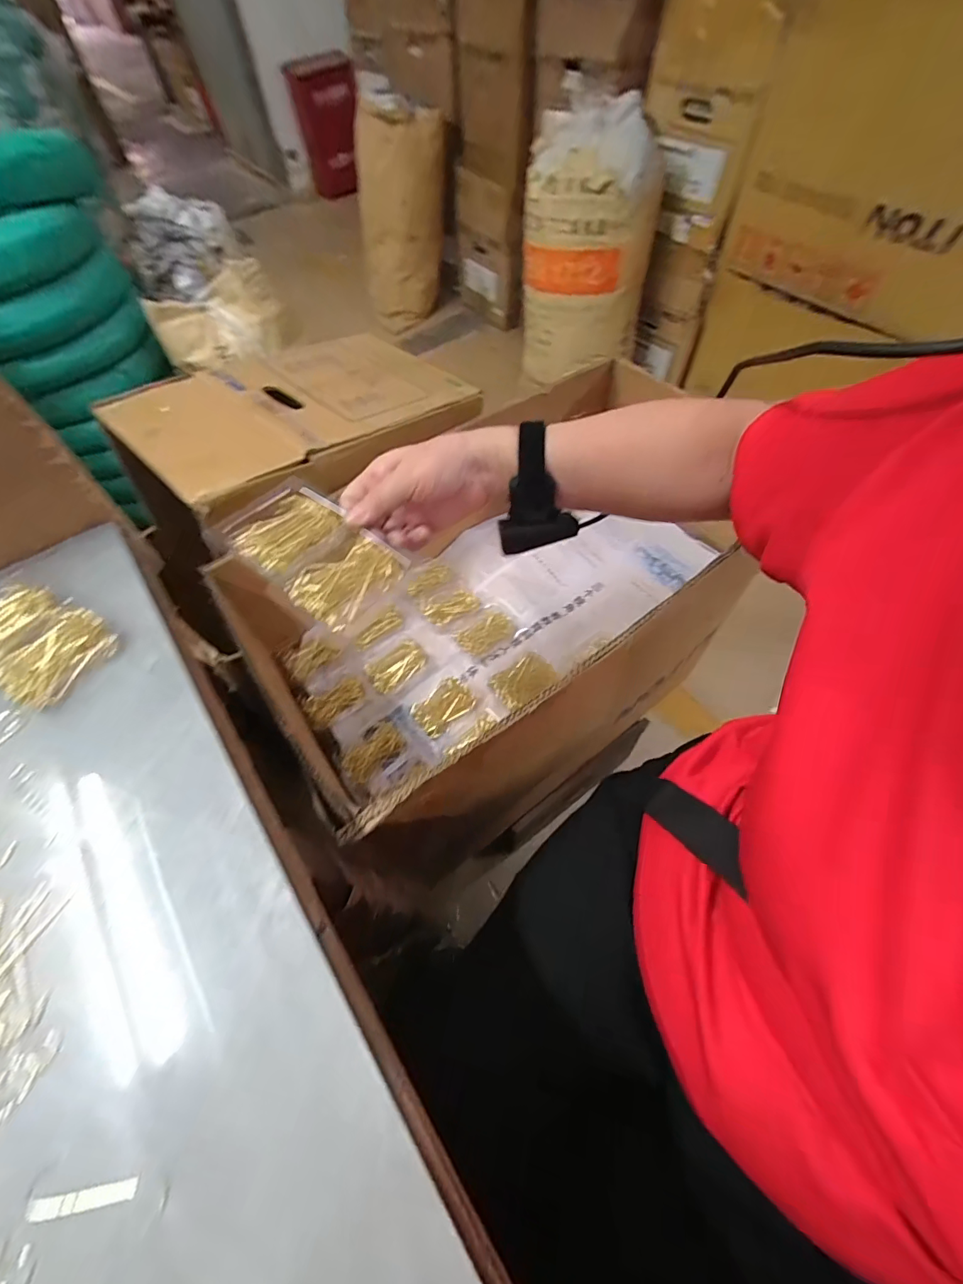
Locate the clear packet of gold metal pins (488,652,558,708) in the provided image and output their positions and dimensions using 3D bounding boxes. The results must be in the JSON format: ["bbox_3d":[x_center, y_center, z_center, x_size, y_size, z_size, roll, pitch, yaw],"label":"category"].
[{"bbox_3d":[0.048,0.043,0.566,0.069,0.027,0.052,-29,60,-15],"label":"clear packet of gold metal pins"}]

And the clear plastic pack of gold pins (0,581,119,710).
[{"bbox_3d":[-0.336,-0.002,0.359,0.117,0.022,0.072,23,61,17],"label":"clear plastic pack of gold pins"}]

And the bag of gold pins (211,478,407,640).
[{"bbox_3d":[-0.127,-0.071,0.359,0.140,0.018,0.086,31,62,10],"label":"bag of gold pins"}]

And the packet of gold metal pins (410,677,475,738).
[{"bbox_3d":[-0.045,0.073,0.564,0.070,0.012,0.049,-35,62,-18],"label":"packet of gold metal pins"}]

